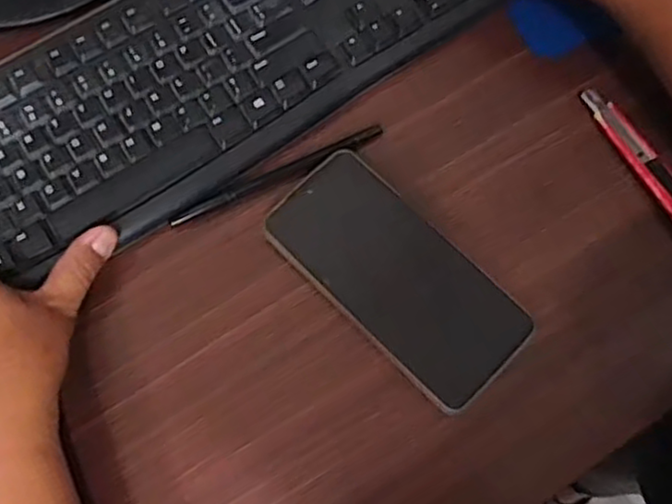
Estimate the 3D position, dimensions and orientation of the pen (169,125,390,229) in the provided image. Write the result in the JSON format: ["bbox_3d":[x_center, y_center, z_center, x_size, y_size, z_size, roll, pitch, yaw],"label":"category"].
[{"bbox_3d":[-0.036,-0.049,0.427,0.144,0.005,0.010,-25,74,-7],"label":"pen"}]

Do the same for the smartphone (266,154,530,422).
[{"bbox_3d":[0.037,0.014,0.409,0.076,0.014,0.160,-43,77,-12],"label":"smartphone"}]

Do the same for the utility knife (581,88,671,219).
[{"bbox_3d":[0.202,-0.047,0.429,0.019,0.015,0.141,-30,74,-9],"label":"utility knife"}]

